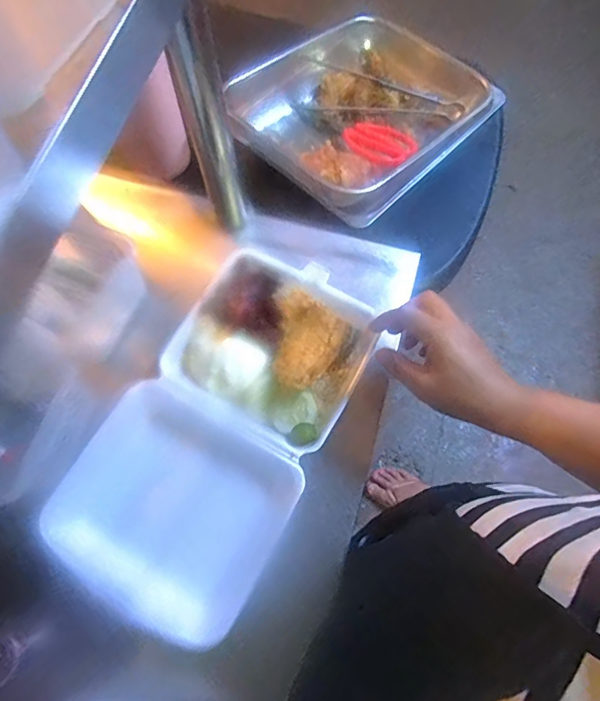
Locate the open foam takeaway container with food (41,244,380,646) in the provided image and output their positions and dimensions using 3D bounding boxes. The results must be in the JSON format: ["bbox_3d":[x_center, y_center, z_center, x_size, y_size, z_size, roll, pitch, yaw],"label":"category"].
[{"bbox_3d":[-0.070,0.069,0.454,0.188,0.036,0.343,30,72,11],"label":"open foam takeaway container with food"}]

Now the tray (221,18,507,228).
[{"bbox_3d":[0.073,-0.346,0.674,0.296,0.070,0.333,43,75,14],"label":"tray"}]

